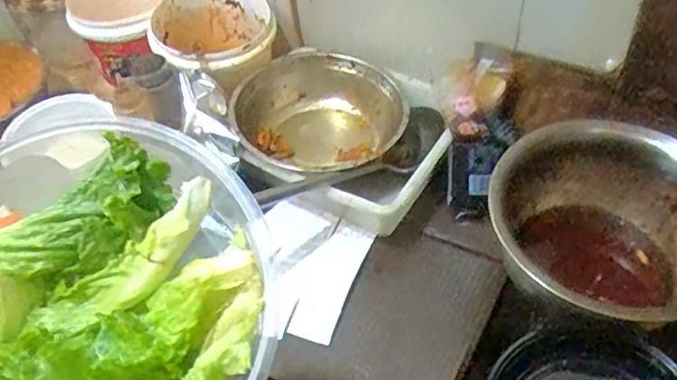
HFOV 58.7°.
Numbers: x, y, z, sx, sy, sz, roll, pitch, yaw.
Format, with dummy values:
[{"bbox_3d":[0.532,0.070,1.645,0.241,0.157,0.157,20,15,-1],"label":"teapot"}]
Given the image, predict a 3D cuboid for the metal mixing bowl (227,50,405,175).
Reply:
[{"bbox_3d":[-0.020,-0.099,0.877,0.216,0.097,0.221,-3,49,3],"label":"metal mixing bowl"}]

